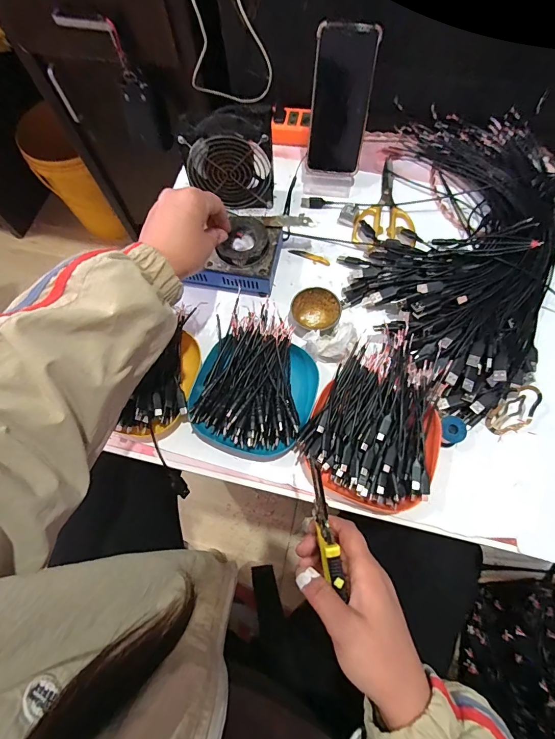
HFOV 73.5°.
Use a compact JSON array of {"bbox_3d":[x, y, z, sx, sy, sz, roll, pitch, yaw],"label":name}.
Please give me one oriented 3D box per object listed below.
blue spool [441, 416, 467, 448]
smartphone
[{"bbox_3d":[0.195,0.070,0.418,0.026,0.024,0.030,10,70,6],"label":"blue spool"},{"bbox_3d":[0.087,-0.362,0.513,0.077,0.168,0.013,10,39,6],"label":"smartphone"}]

